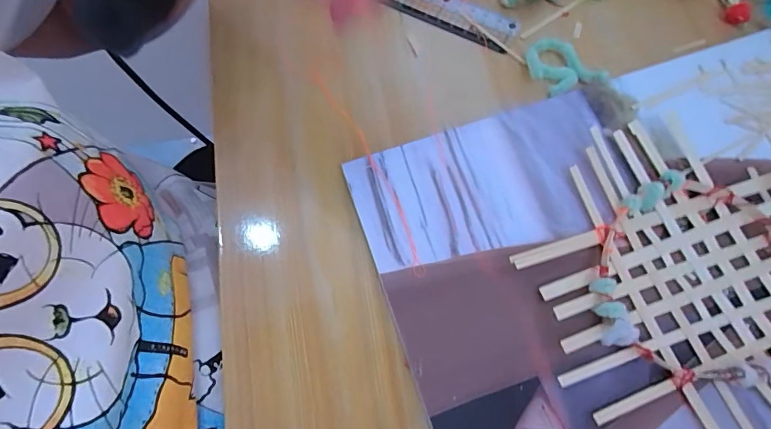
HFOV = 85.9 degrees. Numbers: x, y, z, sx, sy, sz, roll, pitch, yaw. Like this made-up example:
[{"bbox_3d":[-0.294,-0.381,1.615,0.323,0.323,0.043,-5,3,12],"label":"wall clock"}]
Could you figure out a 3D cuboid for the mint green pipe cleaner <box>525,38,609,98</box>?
[{"bbox_3d":[0.111,-0.095,0.265,0.033,0.007,0.046,-31,72,-8],"label":"mint green pipe cleaner"}]

